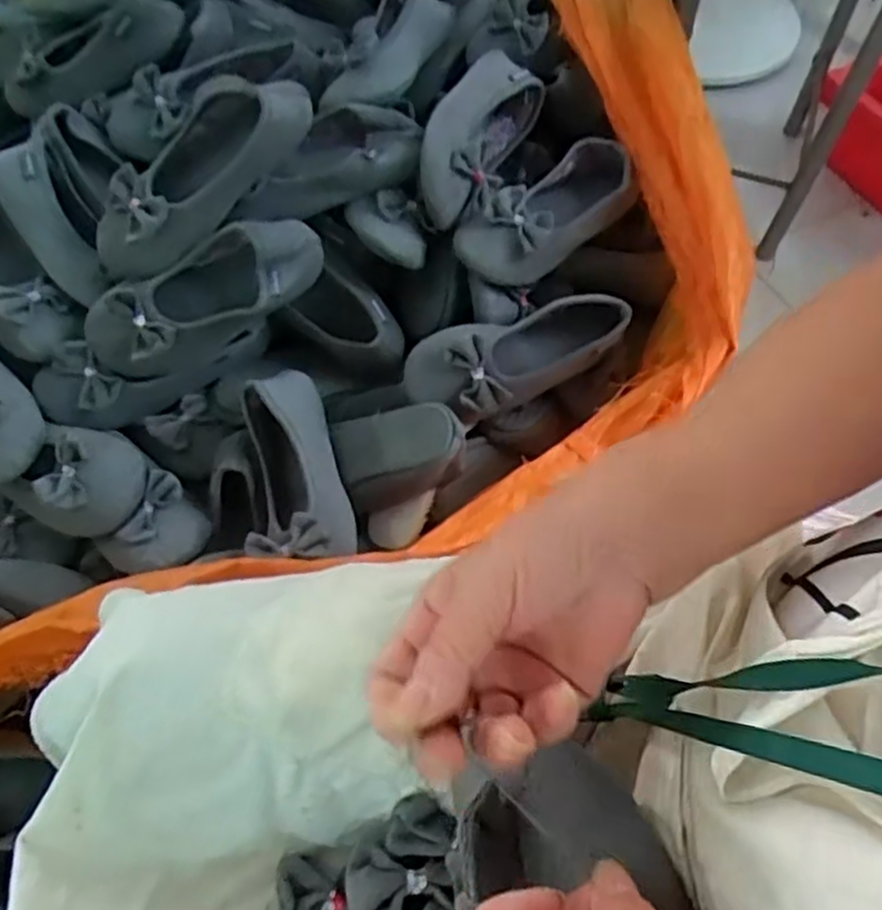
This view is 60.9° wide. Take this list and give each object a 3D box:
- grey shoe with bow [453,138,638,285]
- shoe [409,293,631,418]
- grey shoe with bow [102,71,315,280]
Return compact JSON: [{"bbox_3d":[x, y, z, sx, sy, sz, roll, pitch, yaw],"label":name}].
[{"bbox_3d":[0.123,-0.254,0.812,0.228,0.075,0.089,-41,68,-20],"label":"grey shoe with bow"},{"bbox_3d":[0.077,-0.102,0.754,0.229,0.059,0.076,-27,64,-14],"label":"shoe"},{"bbox_3d":[-0.236,-0.274,0.724,0.254,0.064,0.101,-46,69,-3],"label":"grey shoe with bow"}]

